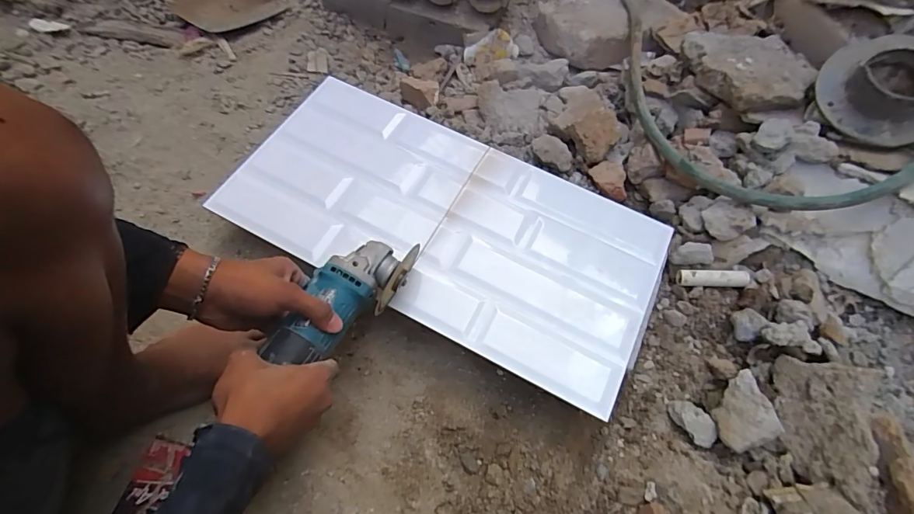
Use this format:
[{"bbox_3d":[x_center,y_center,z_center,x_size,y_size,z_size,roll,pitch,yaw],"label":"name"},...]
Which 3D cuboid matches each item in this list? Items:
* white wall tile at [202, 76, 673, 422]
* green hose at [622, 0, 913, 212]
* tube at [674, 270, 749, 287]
[{"bbox_3d":[-0.019,-0.055,0.624,0.593,0.011,0.295,26,66,9],"label":"white wall tile"},{"bbox_3d":[0.516,-0.395,0.770,0.424,0.195,0.778,0,63,-1],"label":"green hose"},{"bbox_3d":[0.362,0.031,0.621,0.097,0.020,0.022,1,63,-1],"label":"tube"}]

